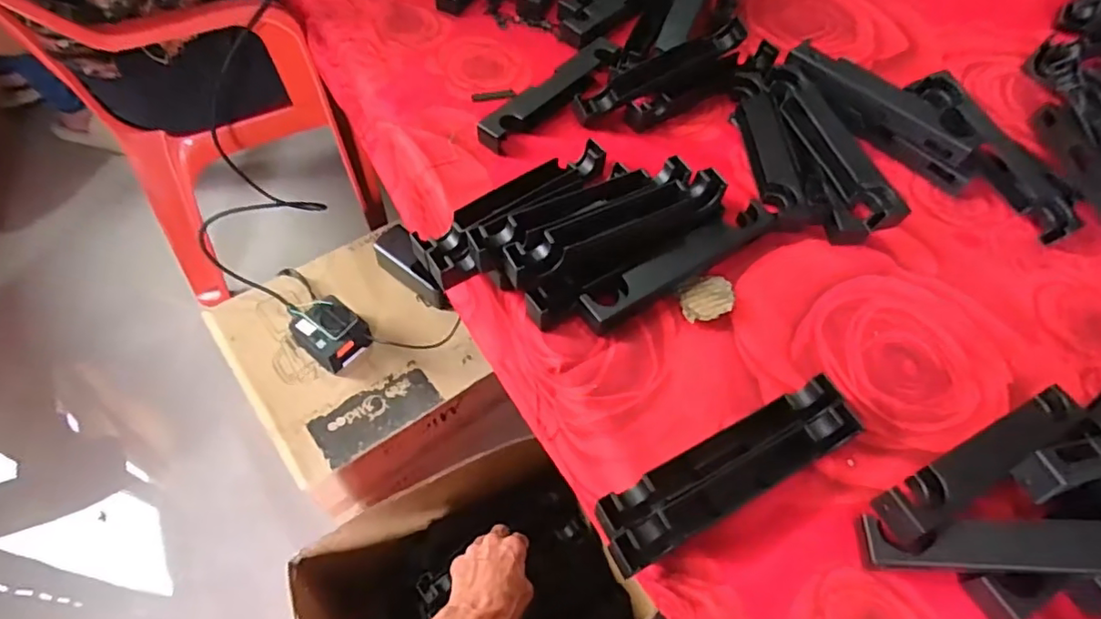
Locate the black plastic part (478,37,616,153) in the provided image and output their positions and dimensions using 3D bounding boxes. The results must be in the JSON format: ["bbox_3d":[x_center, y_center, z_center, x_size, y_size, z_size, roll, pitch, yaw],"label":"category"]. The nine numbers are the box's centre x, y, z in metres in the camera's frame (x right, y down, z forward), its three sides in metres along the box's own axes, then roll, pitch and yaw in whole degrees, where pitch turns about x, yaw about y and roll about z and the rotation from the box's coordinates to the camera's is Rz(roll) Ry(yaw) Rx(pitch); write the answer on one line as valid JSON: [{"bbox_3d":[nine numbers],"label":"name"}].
[{"bbox_3d":[0.003,-0.228,0.622,0.041,0.027,0.195,33,62,19],"label":"black plastic part"}]

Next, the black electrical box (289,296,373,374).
[{"bbox_3d":[-0.297,0.031,0.799,0.094,0.055,0.075,36,62,18],"label":"black electrical box"}]

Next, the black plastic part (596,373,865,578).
[{"bbox_3d":[0.124,0.112,0.412,0.200,0.031,0.045,-25,60,-16],"label":"black plastic part"}]

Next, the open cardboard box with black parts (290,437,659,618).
[{"bbox_3d":[-0.078,0.315,0.643,0.298,0.202,0.215,-20,59,-14],"label":"open cardboard box with black parts"}]

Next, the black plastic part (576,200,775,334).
[{"bbox_3d":[0.111,-0.039,0.507,0.197,0.026,0.028,-30,62,-19],"label":"black plastic part"}]

